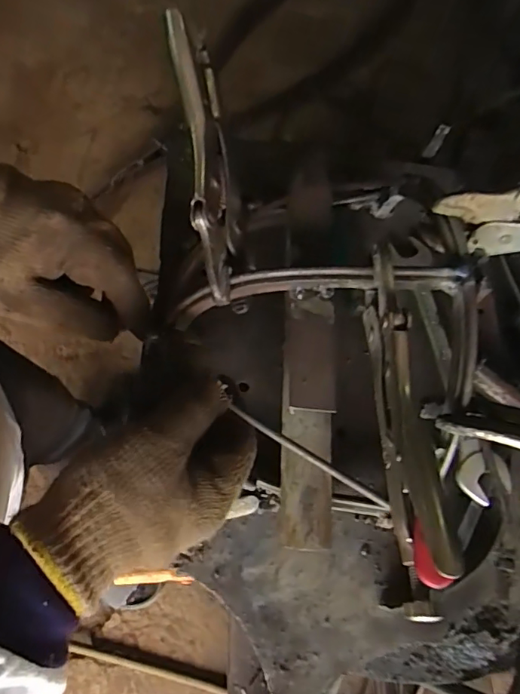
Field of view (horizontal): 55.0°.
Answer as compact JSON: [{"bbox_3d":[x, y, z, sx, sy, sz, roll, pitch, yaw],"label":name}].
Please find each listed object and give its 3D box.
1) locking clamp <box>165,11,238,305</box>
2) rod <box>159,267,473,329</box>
[{"bbox_3d":[-0.031,-0.110,0.301,0.025,0.036,0.163,-7,89,-3],"label":"locking clamp"},{"bbox_3d":[0.022,-0.033,0.306,0.191,0.050,0.012,-5,73,17],"label":"rod"}]

